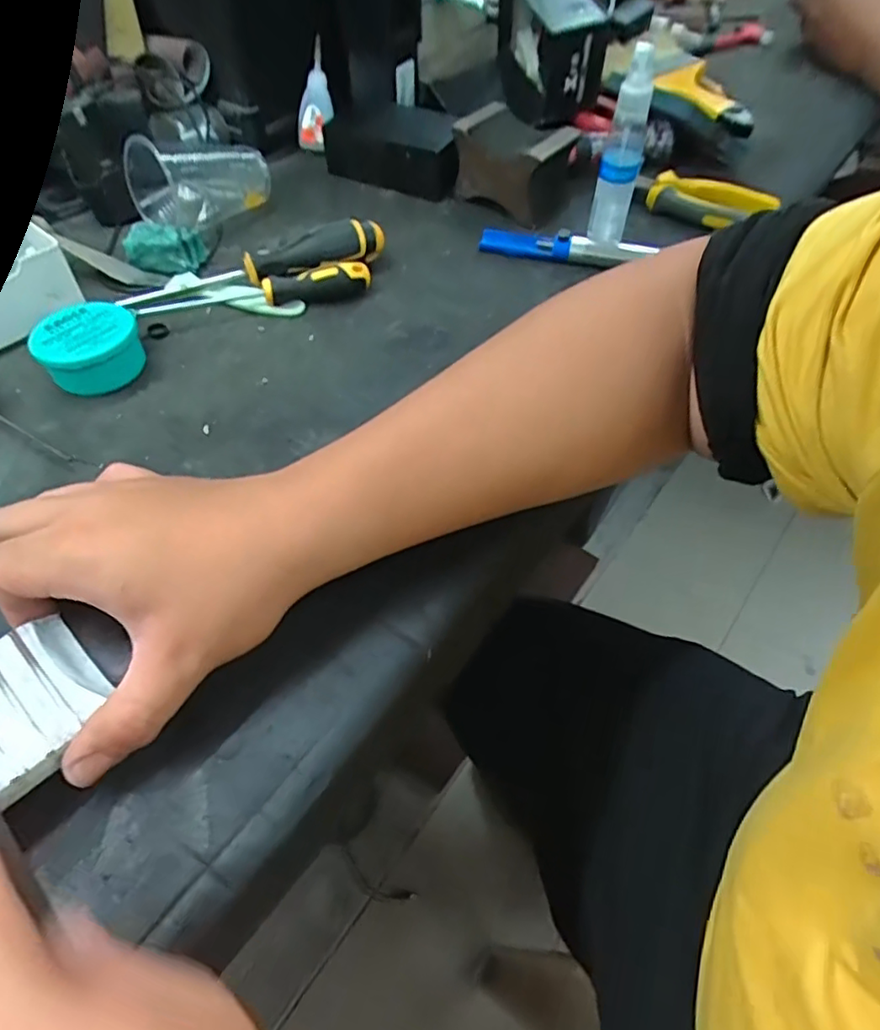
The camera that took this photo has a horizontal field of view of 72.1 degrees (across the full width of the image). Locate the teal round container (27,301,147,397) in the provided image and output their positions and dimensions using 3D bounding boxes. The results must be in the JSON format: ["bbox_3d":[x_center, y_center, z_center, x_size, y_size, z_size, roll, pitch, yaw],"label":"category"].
[{"bbox_3d":[-0.226,-0.108,0.396,0.055,0.033,0.063,1,54,0],"label":"teal round container"}]

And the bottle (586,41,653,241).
[{"bbox_3d":[0.139,-0.272,0.459,0.028,0.132,0.033,13,54,8],"label":"bottle"}]

